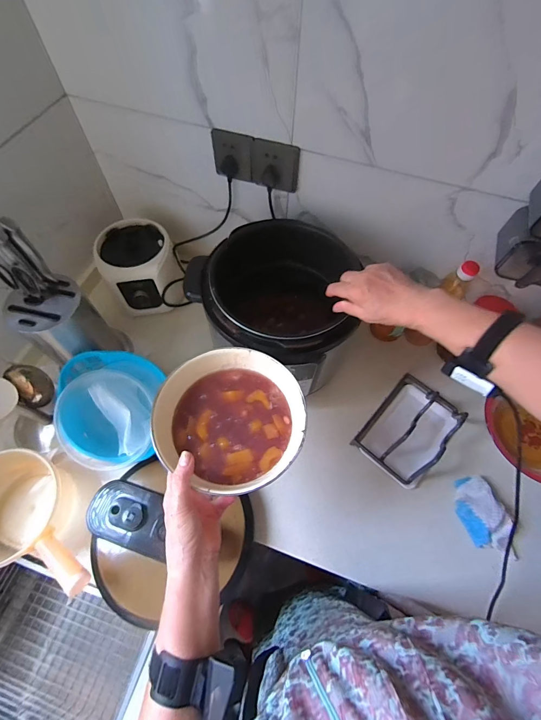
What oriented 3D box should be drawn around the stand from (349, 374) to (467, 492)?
[{"bbox_3d":[0.297,0.130,0.675,0.137,0.095,0.223,40,69,17],"label":"stand"}]

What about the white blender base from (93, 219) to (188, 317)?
[{"bbox_3d":[-0.312,-0.223,0.807,0.161,0.145,0.176,-14,65,-8],"label":"white blender base"}]

